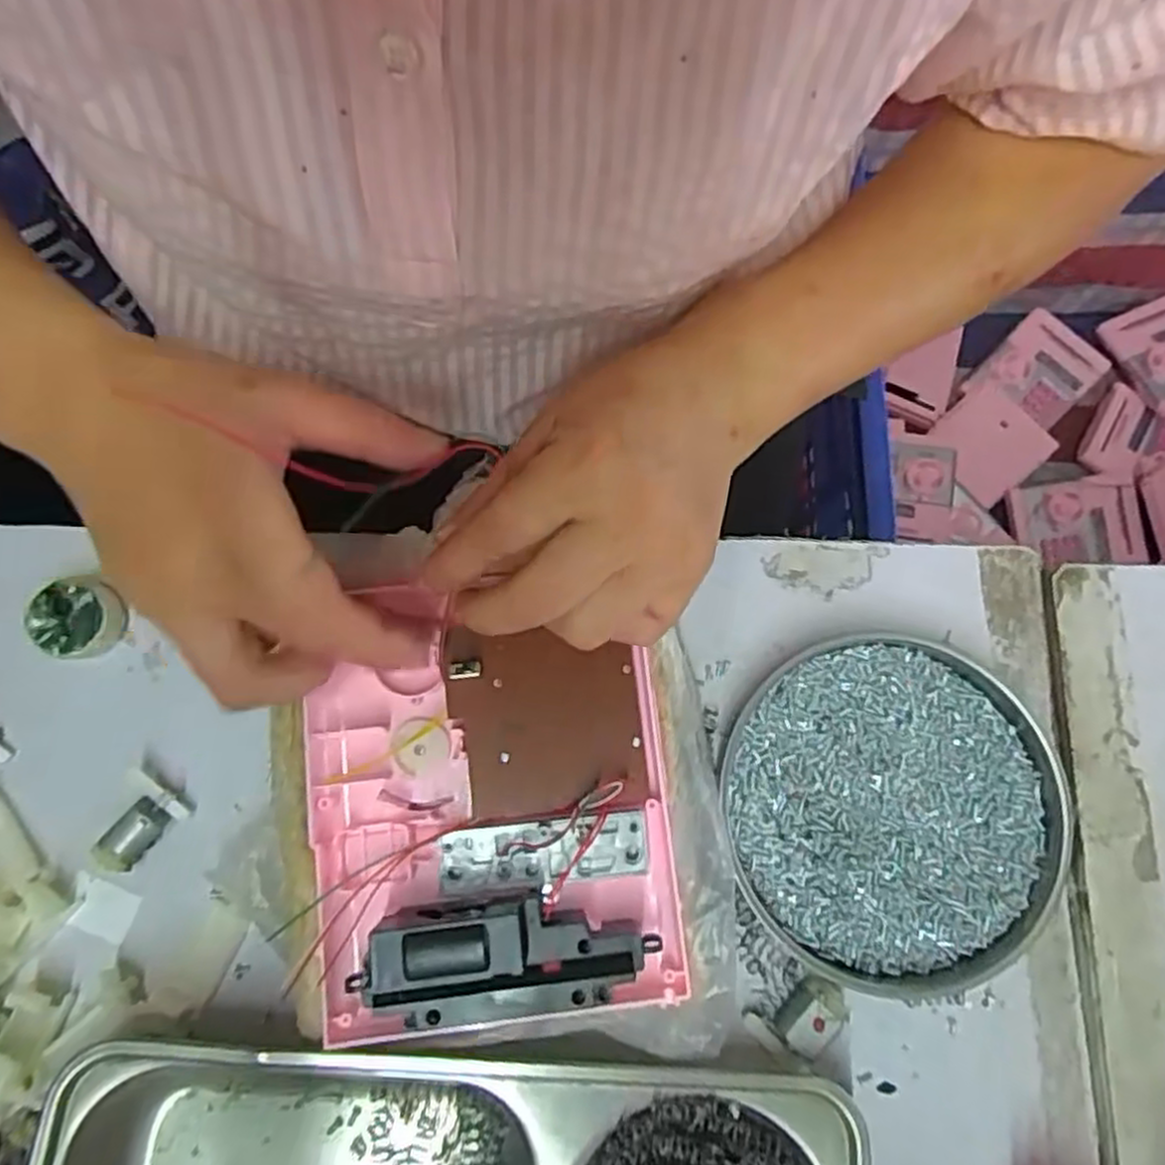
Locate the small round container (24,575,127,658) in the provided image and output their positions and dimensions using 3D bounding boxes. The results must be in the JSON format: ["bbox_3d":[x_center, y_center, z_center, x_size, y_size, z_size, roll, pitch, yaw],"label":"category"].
[{"bbox_3d":[-0.216,0.015,0.328,0.034,0.016,0.033,0,78,-1],"label":"small round container"}]

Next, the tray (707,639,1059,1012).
[{"bbox_3d":[0.124,0.092,0.314,0.132,0.020,0.135,0,78,-1],"label":"tray"}]

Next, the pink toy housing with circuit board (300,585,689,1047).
[{"bbox_3d":[-0.036,0.077,0.284,0.130,0.039,0.156,-6,78,-2],"label":"pink toy housing with circuit board"}]

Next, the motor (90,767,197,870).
[{"bbox_3d":[-0.181,0.097,0.313,0.024,0.017,0.034,40,80,8],"label":"motor"}]

